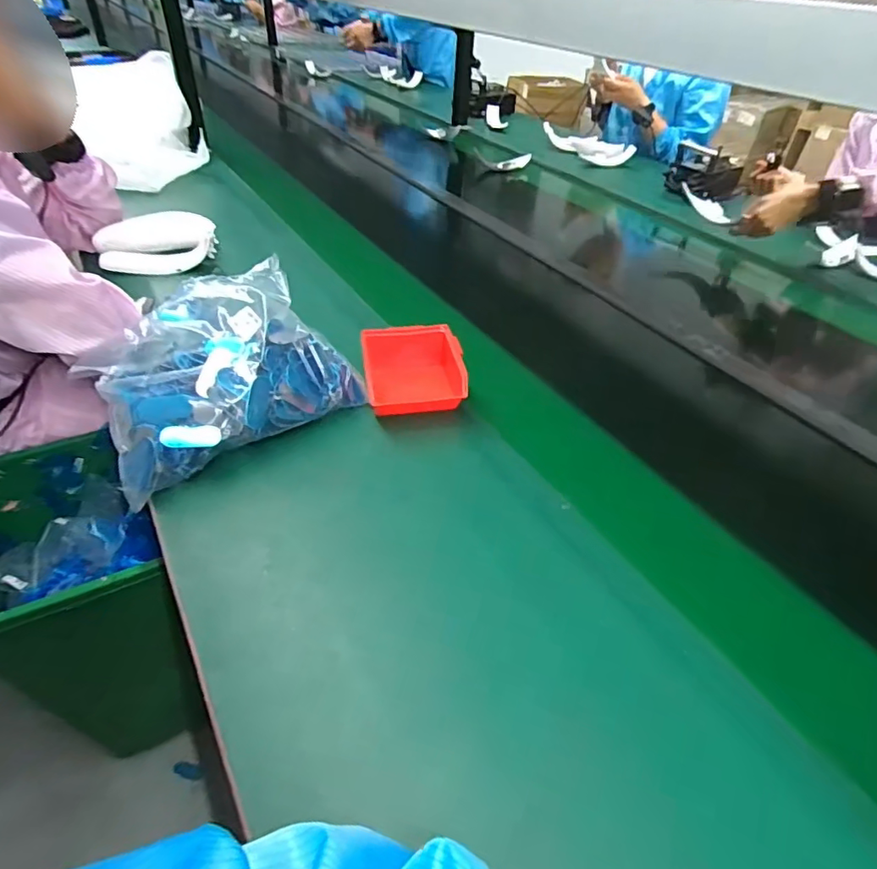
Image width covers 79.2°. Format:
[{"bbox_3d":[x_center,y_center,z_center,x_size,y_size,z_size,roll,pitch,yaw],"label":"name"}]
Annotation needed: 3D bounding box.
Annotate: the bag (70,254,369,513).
[{"bbox_3d":[-0.277,-0.083,0.652,0.283,0.129,0.229,-28,50,-30],"label":"bag"}]

